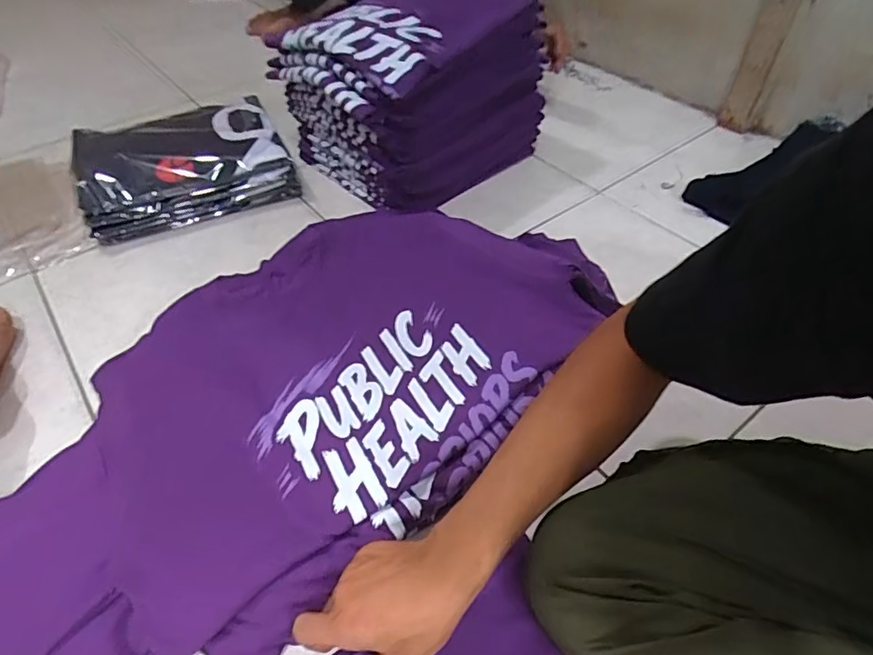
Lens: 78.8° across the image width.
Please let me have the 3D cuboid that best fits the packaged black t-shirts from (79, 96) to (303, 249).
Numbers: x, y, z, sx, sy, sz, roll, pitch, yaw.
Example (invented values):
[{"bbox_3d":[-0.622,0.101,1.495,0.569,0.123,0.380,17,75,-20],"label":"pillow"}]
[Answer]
[{"bbox_3d":[-0.422,-0.279,0.887,0.310,0.108,0.228,-22,51,-20],"label":"packaged black t-shirts"}]

